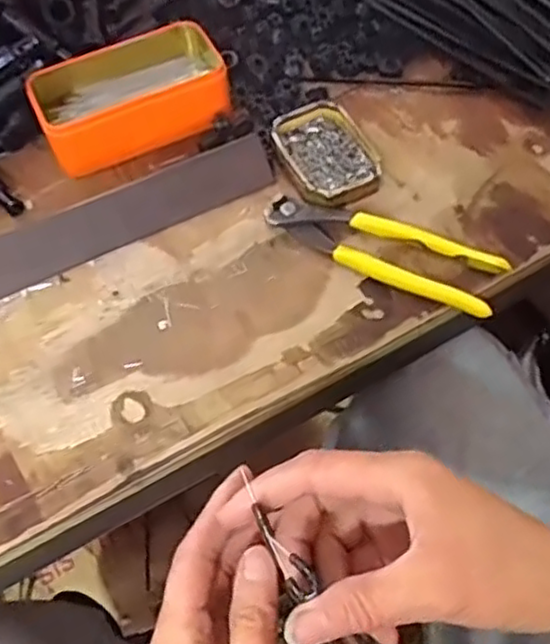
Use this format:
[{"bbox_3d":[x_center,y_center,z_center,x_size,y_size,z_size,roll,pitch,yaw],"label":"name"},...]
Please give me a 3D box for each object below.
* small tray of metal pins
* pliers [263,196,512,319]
[{"bbox_3d":[0.038,-0.126,0.513,0.062,0.015,0.092,-23,60,-12],"label":"small tray of metal pins"},{"bbox_3d":[0.071,-0.052,0.472,0.163,0.024,0.044,24,62,17],"label":"pliers"}]

